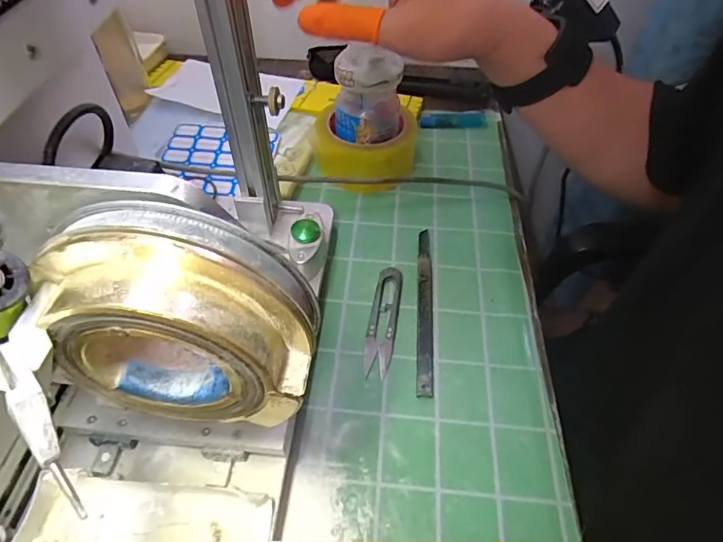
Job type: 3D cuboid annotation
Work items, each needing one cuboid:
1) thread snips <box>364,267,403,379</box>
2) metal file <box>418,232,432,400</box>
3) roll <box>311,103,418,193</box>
[{"bbox_3d":[0.018,0.039,0.392,0.023,0.009,0.097,8,50,6],"label":"thread snips"},{"bbox_3d":[0.052,0.026,0.401,0.011,0.009,0.163,4,50,2],"label":"metal file"},{"bbox_3d":[0.005,-0.132,0.495,0.094,0.059,0.098,1,50,-1],"label":"roll"}]

